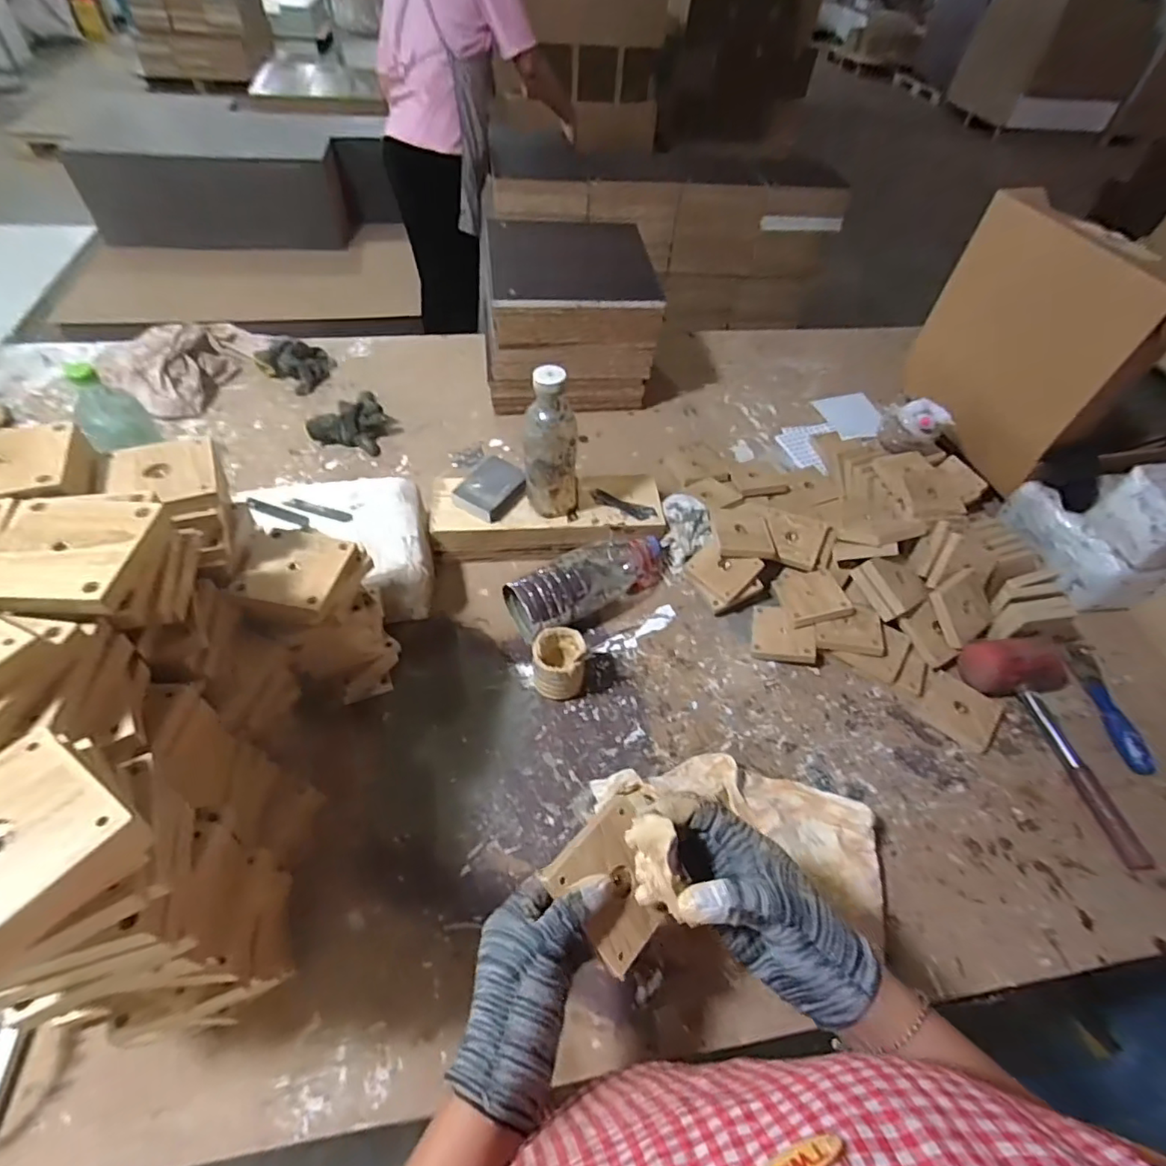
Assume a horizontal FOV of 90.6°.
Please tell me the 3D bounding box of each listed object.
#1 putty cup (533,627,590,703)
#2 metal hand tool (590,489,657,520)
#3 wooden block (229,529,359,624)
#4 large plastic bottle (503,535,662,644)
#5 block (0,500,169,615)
[{"bbox_3d":[-0.030,0.103,0.719,0.065,0.076,0.072,4,50,-3],"label":"putty cup"},{"bbox_3d":[0.060,-0.116,0.865,0.101,0.011,0.028,17,52,8],"label":"metal hand tool"},{"bbox_3d":[-0.261,-0.009,0.516,0.088,0.016,0.090,10,51,2],"label":"wooden block"},{"bbox_3d":[0.010,-0.011,0.812,0.248,0.084,0.093,-32,61,-28],"label":"large plastic bottle"},{"bbox_3d":[-0.326,-0.019,0.359,0.099,0.016,0.088,0,52,-6],"label":"block"}]

